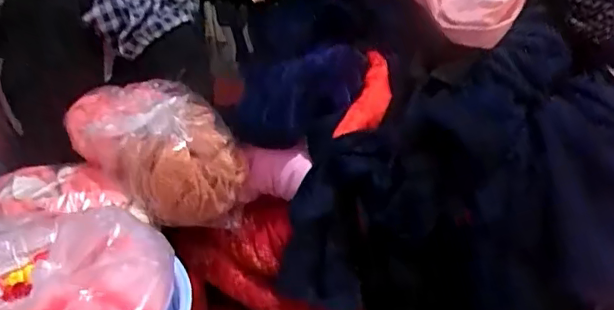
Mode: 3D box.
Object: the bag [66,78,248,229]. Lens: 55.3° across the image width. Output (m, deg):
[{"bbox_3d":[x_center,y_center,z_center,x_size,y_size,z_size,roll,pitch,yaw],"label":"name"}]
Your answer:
[{"bbox_3d":[-0.199,0.005,0.809,0.181,0.189,0.163,17,34,29],"label":"bag"}]

